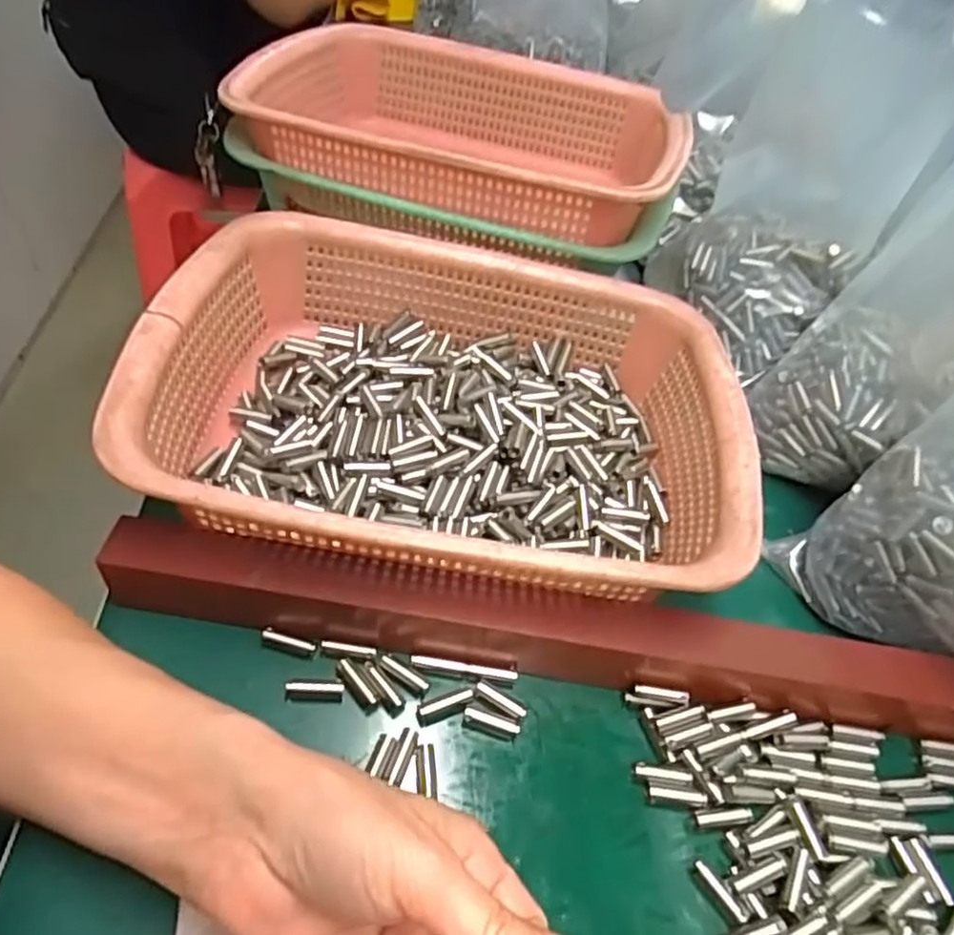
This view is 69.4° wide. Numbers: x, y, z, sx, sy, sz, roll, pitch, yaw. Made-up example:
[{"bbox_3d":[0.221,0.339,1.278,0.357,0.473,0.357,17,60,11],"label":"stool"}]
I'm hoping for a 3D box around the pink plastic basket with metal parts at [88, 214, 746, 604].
[{"bbox_3d":[-0.011,-0.033,0.364,0.290,0.074,0.219,8,49,-2],"label":"pink plastic basket with metal parts"}]

